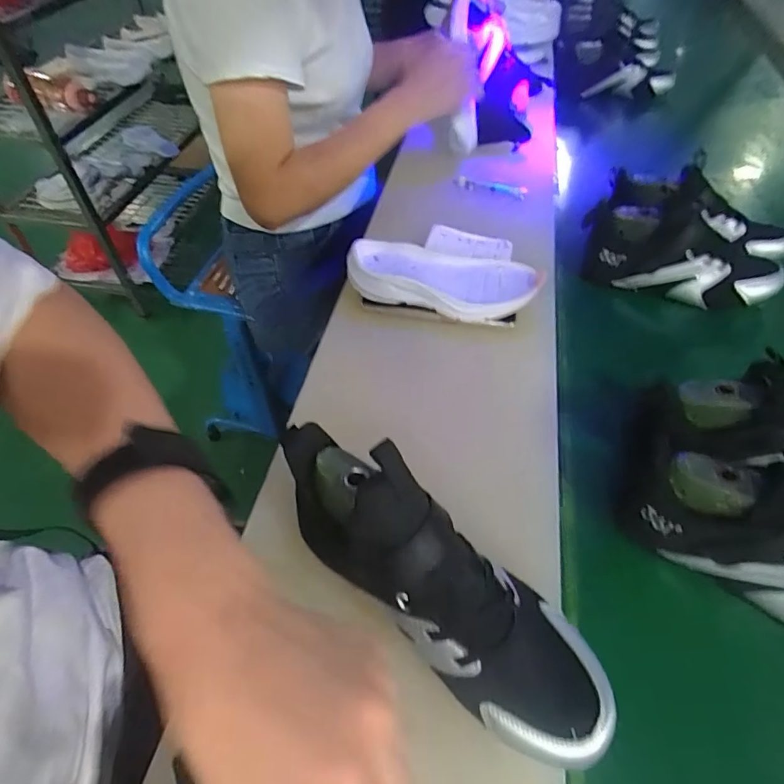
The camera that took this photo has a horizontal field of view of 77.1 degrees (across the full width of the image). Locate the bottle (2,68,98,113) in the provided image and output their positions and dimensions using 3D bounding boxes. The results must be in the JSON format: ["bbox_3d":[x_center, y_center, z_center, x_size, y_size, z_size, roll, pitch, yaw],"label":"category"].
[{"bbox_3d":[-0.864,-0.760,1.247,0.212,0.077,0.094,0,49,-19],"label":"bottle"}]

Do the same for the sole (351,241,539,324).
[{"bbox_3d":[0.054,-0.118,0.533,0.201,0.040,0.083,5,51,4],"label":"sole"}]

